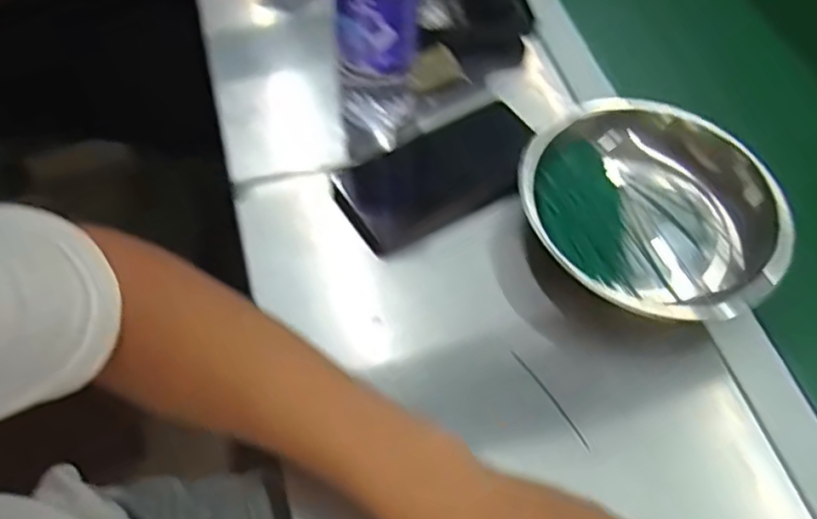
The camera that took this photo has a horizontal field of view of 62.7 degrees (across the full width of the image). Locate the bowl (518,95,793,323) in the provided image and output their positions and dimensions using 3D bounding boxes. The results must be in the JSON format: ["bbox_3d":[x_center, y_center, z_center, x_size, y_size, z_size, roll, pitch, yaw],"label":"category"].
[{"bbox_3d":[0.173,-0.037,0.488,0.166,0.060,0.183,-6,59,-9],"label":"bowl"}]

